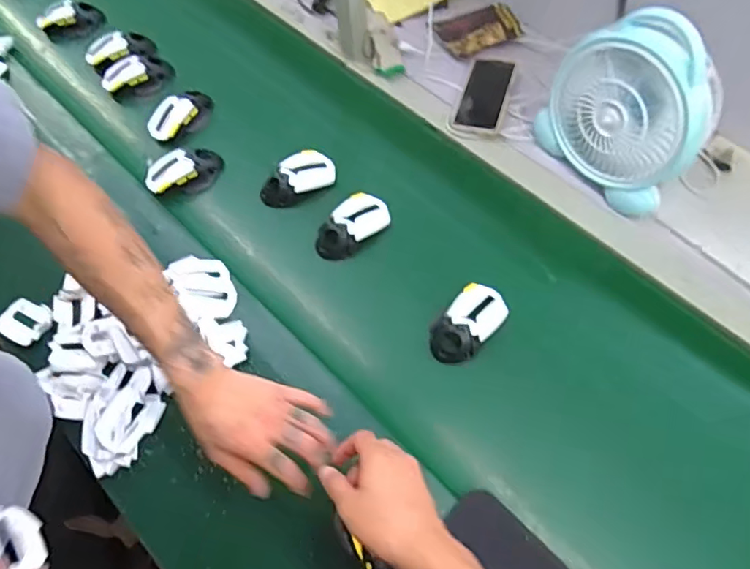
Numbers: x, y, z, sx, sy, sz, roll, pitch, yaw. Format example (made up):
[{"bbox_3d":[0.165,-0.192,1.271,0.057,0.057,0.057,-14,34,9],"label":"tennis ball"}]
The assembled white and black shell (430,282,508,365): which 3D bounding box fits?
[{"bbox_3d":[0.127,0.051,0.734,0.071,0.040,0.122,37,71,19],"label":"assembled white and black shell"}]

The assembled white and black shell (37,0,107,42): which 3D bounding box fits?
[{"bbox_3d":[-0.597,-0.518,1.078,0.129,0.048,0.073,-27,65,-10],"label":"assembled white and black shell"}]

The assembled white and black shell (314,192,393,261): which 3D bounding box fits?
[{"bbox_3d":[-0.033,-0.086,0.813,0.125,0.040,0.067,-38,67,-14],"label":"assembled white and black shell"}]

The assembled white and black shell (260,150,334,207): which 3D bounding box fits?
[{"bbox_3d":[-0.123,-0.167,0.856,0.117,0.032,0.070,-24,65,-9],"label":"assembled white and black shell"}]

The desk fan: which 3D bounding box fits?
[{"bbox_3d":[0.348,-0.241,0.750,0.103,0.237,0.216,-37,67,-14],"label":"desk fan"}]

